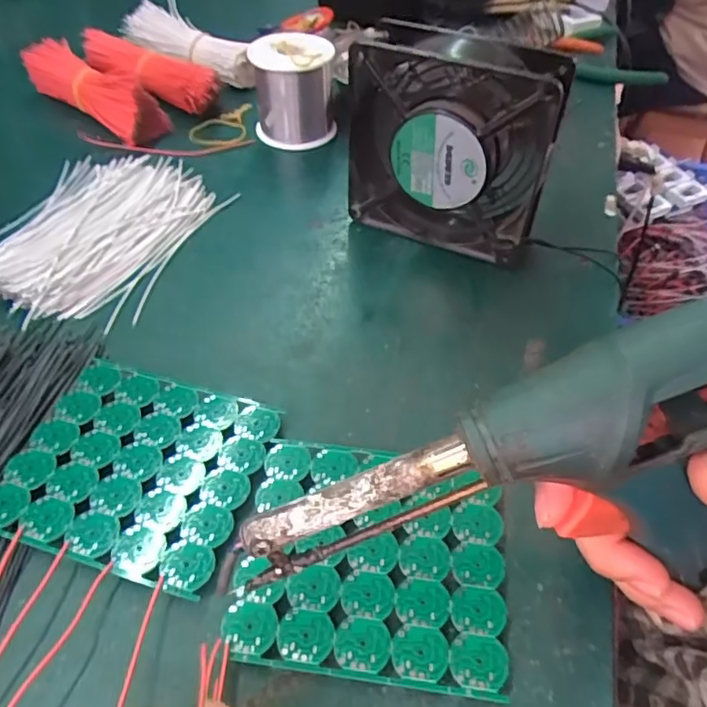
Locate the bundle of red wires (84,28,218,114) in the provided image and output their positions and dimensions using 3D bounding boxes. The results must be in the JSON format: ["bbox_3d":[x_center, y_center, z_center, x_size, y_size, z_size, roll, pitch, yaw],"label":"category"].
[{"bbox_3d":[-0.177,-0.250,0.513,0.156,0.031,0.044,29,53,20],"label":"bundle of red wires"}]

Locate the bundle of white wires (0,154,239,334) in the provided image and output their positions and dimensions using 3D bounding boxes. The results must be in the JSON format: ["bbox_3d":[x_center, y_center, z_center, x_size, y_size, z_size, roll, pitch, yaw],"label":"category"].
[{"bbox_3d":[-0.170,-0.086,0.380,0.125,0.014,0.158,15,49,10],"label":"bundle of white wires"}]

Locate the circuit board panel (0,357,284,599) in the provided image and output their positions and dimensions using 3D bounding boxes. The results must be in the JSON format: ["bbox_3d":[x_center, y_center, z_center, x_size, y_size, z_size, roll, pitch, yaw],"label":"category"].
[{"bbox_3d":[-0.099,0.049,0.267,0.104,0.004,0.096,14,49,9],"label":"circuit board panel"}]

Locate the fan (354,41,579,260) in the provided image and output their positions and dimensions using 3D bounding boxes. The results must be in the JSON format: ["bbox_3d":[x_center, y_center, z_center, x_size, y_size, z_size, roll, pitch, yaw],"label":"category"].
[{"bbox_3d":[0.059,-0.124,0.357,0.121,0.122,0.043,22,51,16],"label":"fan"}]

